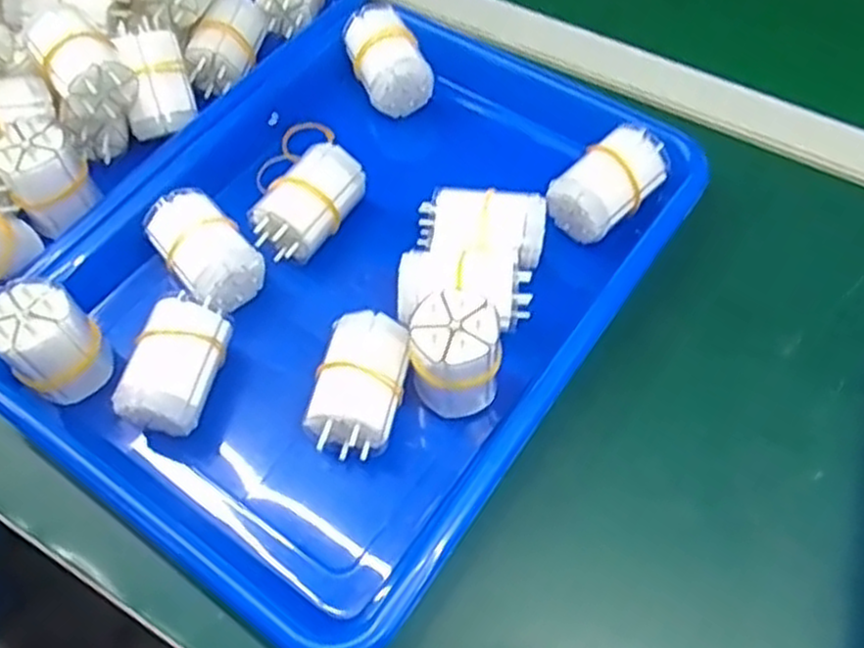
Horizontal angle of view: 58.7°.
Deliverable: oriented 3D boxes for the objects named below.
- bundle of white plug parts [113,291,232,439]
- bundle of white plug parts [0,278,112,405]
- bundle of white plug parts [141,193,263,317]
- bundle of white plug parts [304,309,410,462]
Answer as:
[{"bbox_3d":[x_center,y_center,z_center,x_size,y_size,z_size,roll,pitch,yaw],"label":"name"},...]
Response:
[{"bbox_3d":[-0.120,0.020,0.366,0.035,0.032,0.061,10,60,8],"label":"bundle of white plug parts"},{"bbox_3d":[-0.180,0.010,0.363,0.035,0.059,0.039,37,67,21],"label":"bundle of white plug parts"},{"bbox_3d":[-0.118,-0.037,0.398,0.038,0.038,0.065,-38,65,-19],"label":"bundle of white plug parts"},{"bbox_3d":[-0.032,0.033,0.363,0.038,0.043,0.061,11,60,8],"label":"bundle of white plug parts"}]

